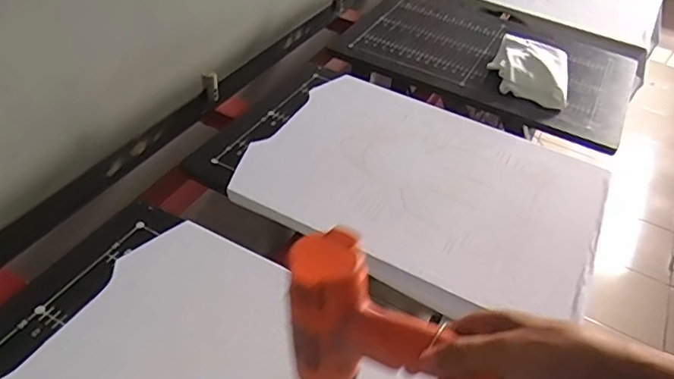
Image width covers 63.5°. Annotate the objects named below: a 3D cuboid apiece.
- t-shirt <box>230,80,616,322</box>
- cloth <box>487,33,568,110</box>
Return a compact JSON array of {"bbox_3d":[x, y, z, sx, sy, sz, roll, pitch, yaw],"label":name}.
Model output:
[{"bbox_3d":[0.144,-0.020,0.851,0.502,0.027,0.392,23,43,17],"label":"t-shirt"},{"bbox_3d":[0.400,-0.253,1.127,0.157,0.044,0.213,16,42,10],"label":"cloth"}]

